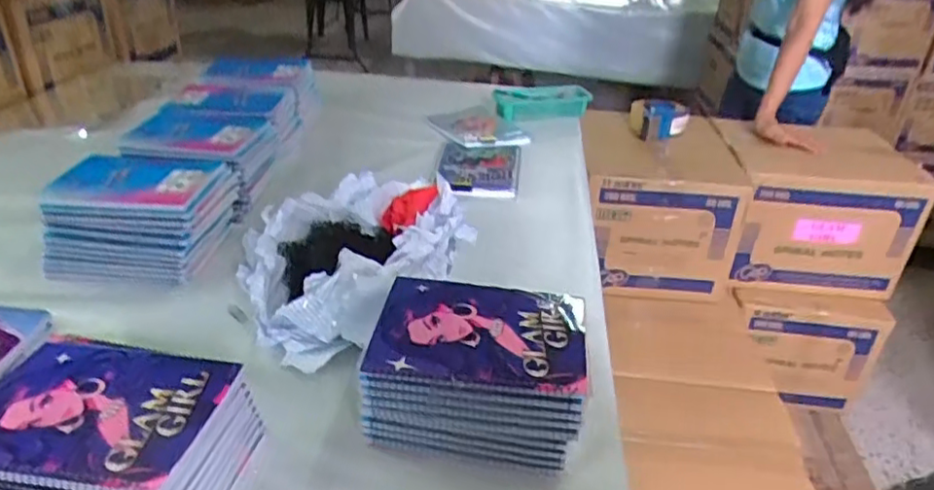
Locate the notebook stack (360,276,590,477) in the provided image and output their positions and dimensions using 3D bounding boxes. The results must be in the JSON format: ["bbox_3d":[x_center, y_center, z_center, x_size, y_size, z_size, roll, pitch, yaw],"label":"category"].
[{"bbox_3d":[0.010,0.127,0.628,0.195,0.119,0.145,7,31,7],"label":"notebook stack"}]

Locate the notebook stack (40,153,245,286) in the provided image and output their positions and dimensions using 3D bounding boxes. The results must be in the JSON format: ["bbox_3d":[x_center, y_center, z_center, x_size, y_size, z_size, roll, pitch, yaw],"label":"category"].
[{"bbox_3d":[-0.454,-0.044,0.905,0.219,0.110,0.179,2,30,-2],"label":"notebook stack"}]

